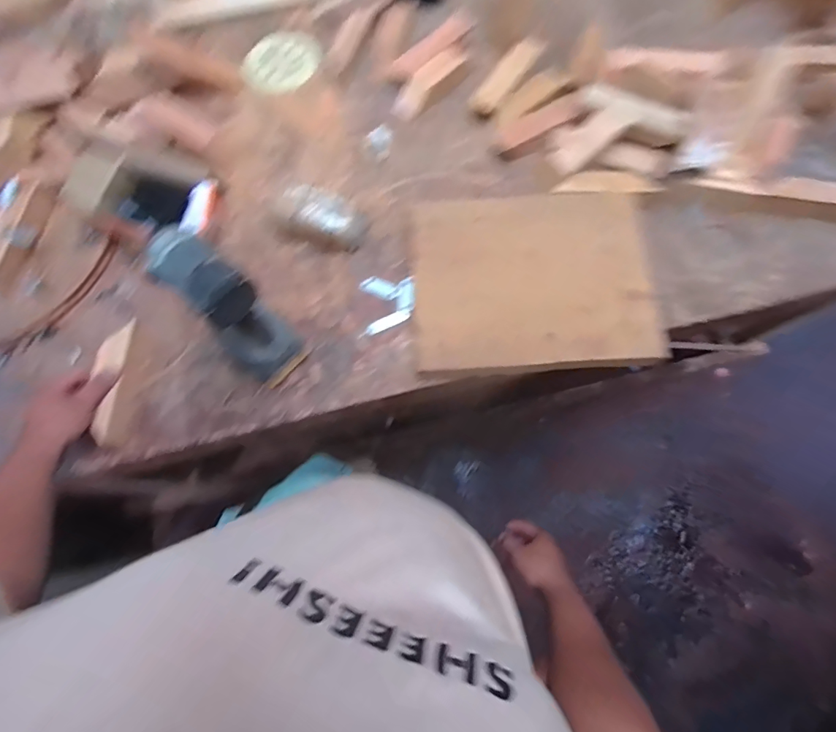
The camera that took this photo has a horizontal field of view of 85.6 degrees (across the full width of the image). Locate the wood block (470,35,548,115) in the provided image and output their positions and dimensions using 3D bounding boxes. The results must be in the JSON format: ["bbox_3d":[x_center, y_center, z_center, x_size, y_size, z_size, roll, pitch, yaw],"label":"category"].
[{"bbox_3d":[0.149,-0.479,0.743,0.047,0.021,0.169,37,77,9],"label":"wood block"}]

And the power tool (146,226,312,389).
[{"bbox_3d":[-0.215,-0.057,0.529,0.107,0.239,0.080,35,77,9],"label":"power tool"}]

